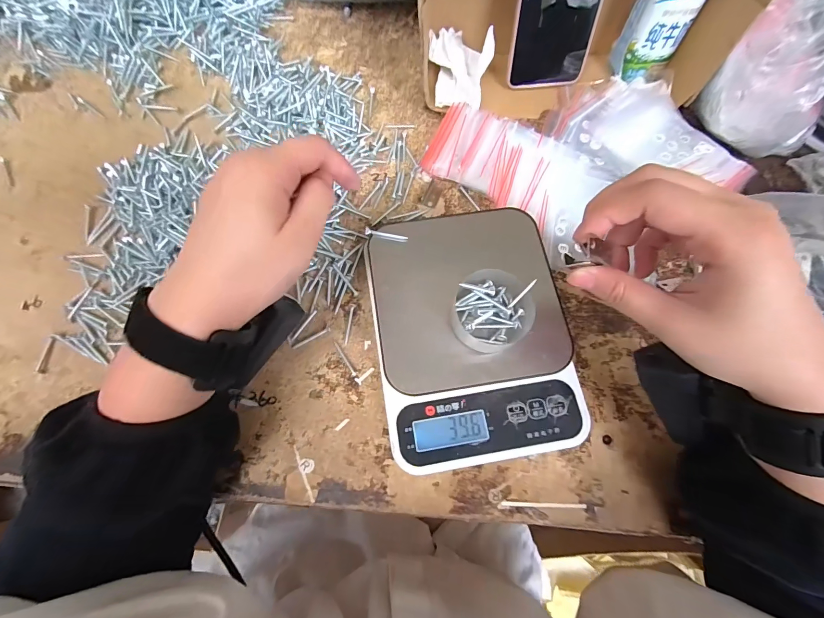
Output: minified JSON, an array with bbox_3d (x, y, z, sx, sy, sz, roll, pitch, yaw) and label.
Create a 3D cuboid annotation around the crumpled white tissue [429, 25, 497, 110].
[{"bbox_3d":[0.046,-0.239,0.355,0.060,0.043,0.077,15,73,4],"label":"crumpled white tissue"}]

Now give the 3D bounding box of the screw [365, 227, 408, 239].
[{"bbox_3d":[-0.020,-0.061,0.282,0.034,0.004,0.007,8,73,2],"label":"screw"}]

